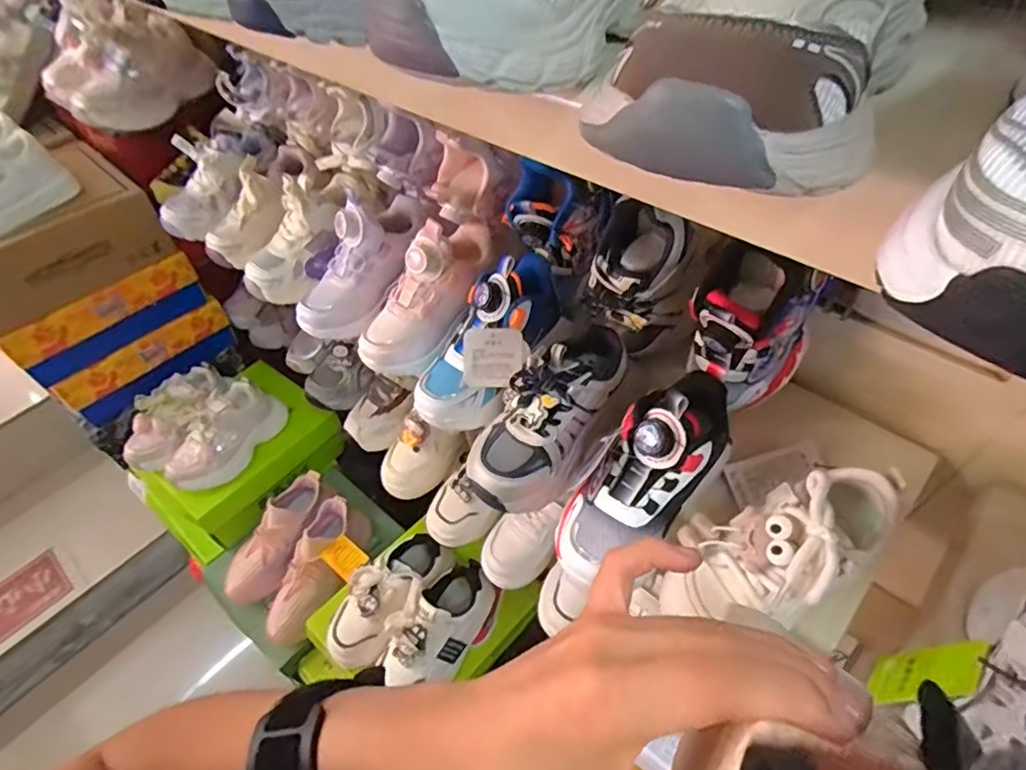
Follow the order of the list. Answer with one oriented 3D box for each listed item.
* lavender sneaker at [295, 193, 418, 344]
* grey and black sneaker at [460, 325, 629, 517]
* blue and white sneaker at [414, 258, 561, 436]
[{"bbox_3d":[-0.161,-0.128,0.585,0.062,0.072,0.173,31,89,26],"label":"lavender sneaker"},{"bbox_3d":[0.029,0.022,0.464,0.069,0.083,0.171,31,82,26],"label":"grey and black sneaker"},{"bbox_3d":[-0.020,-0.043,0.516,0.066,0.113,0.172,32,59,27],"label":"blue and white sneaker"}]

